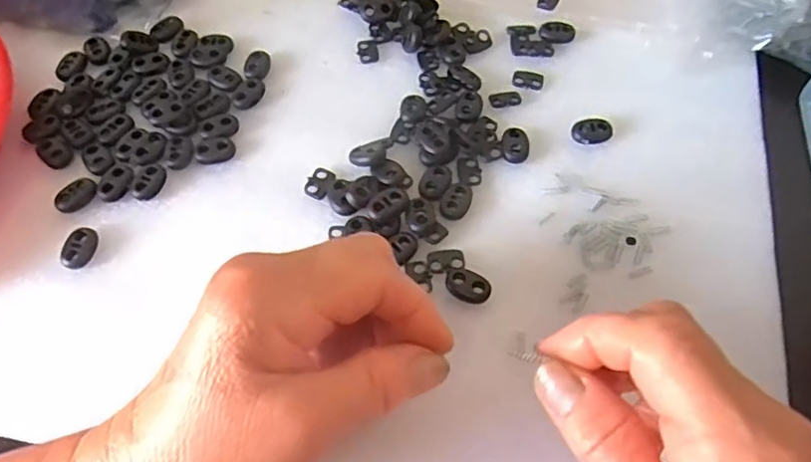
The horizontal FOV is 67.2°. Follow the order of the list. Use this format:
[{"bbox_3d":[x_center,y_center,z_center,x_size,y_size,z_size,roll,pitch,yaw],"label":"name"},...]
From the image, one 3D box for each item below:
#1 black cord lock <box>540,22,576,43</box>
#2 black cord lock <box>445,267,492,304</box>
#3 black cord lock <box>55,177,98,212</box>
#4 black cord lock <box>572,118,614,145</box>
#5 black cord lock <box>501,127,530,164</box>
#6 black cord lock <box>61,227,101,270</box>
[{"bbox_3d":[0.094,-0.123,0.376,0.021,0.004,0.015,10,62,5],"label":"black cord lock"},{"bbox_3d":[0.030,0.025,0.289,0.022,0.007,0.015,17,63,9],"label":"black cord lock"},{"bbox_3d":[-0.169,-0.018,0.313,0.014,0.004,0.021,35,67,17],"label":"black cord lock"},{"bbox_3d":[0.103,-0.055,0.334,0.021,0.005,0.015,-8,62,-4],"label":"black cord lock"},{"bbox_3d":[0.060,-0.047,0.331,0.015,0.005,0.022,9,62,4],"label":"black cord lock"},{"bbox_3d":[-0.160,0.009,0.300,0.015,0.006,0.021,19,63,9],"label":"black cord lock"}]

